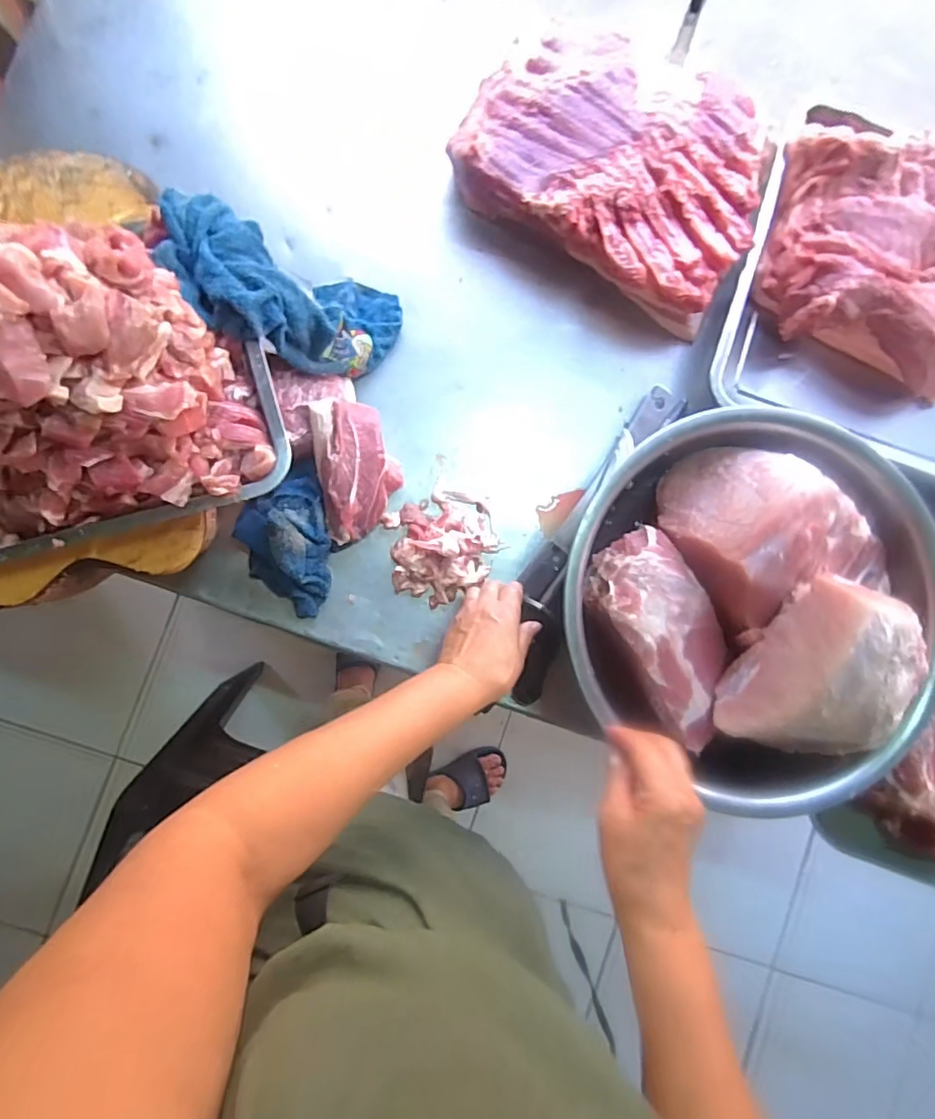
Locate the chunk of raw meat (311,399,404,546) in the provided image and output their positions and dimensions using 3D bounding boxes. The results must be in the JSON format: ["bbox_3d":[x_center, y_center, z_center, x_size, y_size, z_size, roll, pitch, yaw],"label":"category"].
[{"bbox_3d":[-0.115,-0.093,0.581,0.083,0.064,0.145,-8,89,-6],"label":"chunk of raw meat"}]

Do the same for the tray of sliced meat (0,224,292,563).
[{"bbox_3d":[-0.320,-0.142,0.408,0.300,0.152,0.239,-16,90,-6],"label":"tray of sliced meat"}]

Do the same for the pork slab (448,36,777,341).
[{"bbox_3d":[0.163,-0.439,0.615,0.327,0.066,0.241,24,86,-5],"label":"pork slab"}]

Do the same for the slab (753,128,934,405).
[{"bbox_3d":[0.495,-0.346,0.620,0.321,0.071,0.250,22,86,-5],"label":"slab"}]

